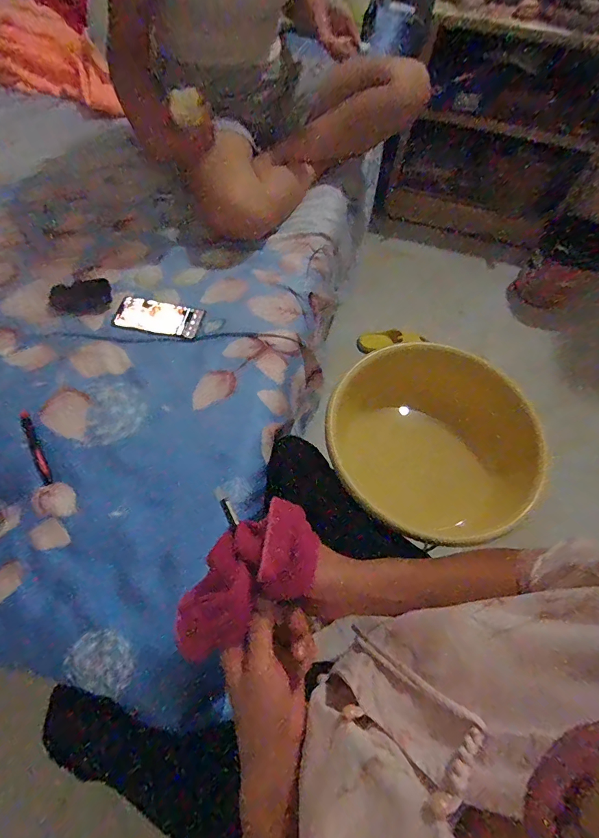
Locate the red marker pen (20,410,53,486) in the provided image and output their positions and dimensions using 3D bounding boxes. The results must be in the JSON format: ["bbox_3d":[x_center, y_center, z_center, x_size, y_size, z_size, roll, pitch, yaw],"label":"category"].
[{"bbox_3d":[-0.405,0.043,0.619,0.015,0.012,0.137,-28,65,-17],"label":"red marker pen"}]

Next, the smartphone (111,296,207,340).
[{"bbox_3d":[-0.268,-0.193,0.765,0.164,0.011,0.074,11,60,4],"label":"smartphone"}]

